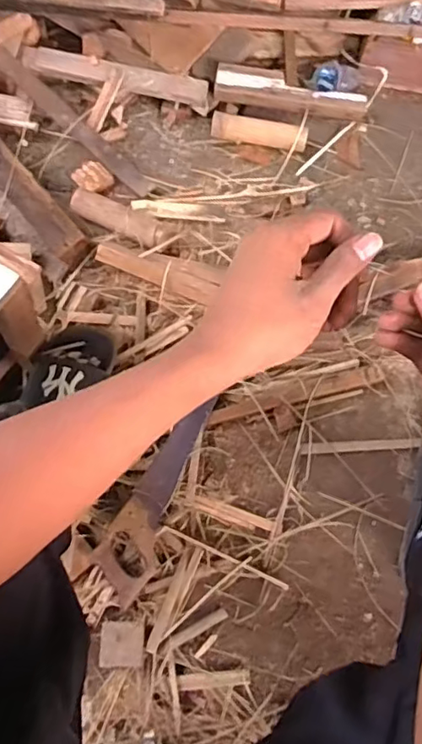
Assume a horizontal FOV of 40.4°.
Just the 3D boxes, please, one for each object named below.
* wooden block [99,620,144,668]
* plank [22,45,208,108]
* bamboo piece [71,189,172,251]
[{"bbox_3d":[-0.131,0.403,0.848,0.061,0.016,0.059,1,74,-2],"label":"wooden block"},{"bbox_3d":[-0.196,-0.605,1.155,0.385,0.027,0.060,14,70,3],"label":"plank"},{"bbox_3d":[-0.167,-0.276,1.045,0.194,0.045,0.051,26,73,6],"label":"bamboo piece"}]

